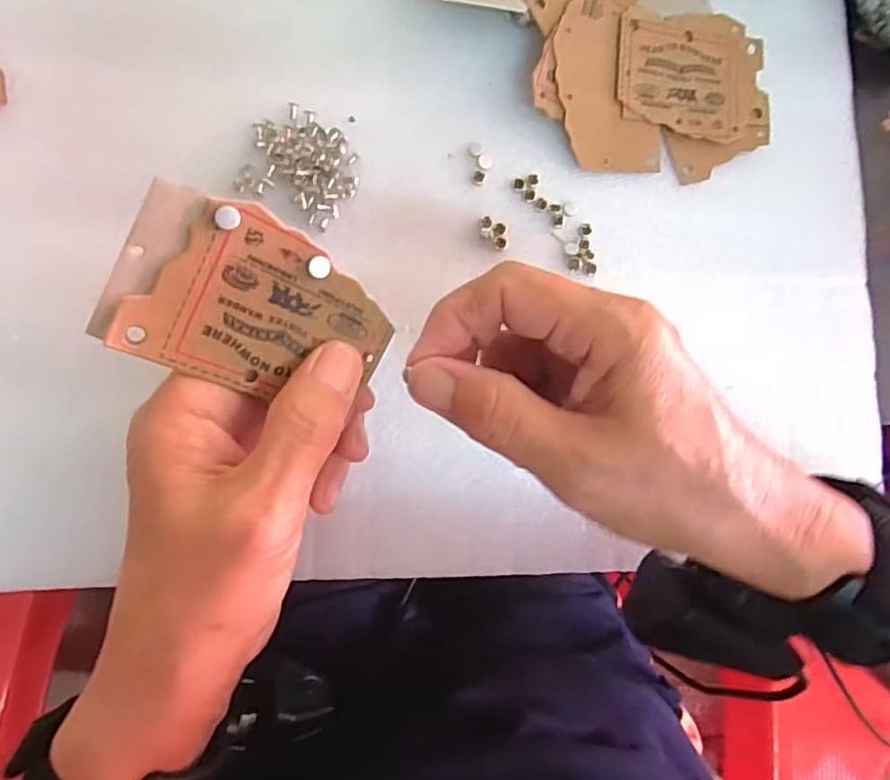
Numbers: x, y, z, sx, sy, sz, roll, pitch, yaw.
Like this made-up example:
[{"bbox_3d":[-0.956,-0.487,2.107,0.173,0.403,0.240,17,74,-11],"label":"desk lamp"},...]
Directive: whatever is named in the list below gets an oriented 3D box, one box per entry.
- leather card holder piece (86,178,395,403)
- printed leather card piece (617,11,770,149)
[{"bbox_3d":[-0.058,-0.025,0.189,0.082,0.005,0.053,24,98,-26],"label":"leather card holder piece"},{"bbox_3d":[0.124,-0.157,0.298,0.081,0.004,0.063,2,88,-12],"label":"printed leather card piece"}]

